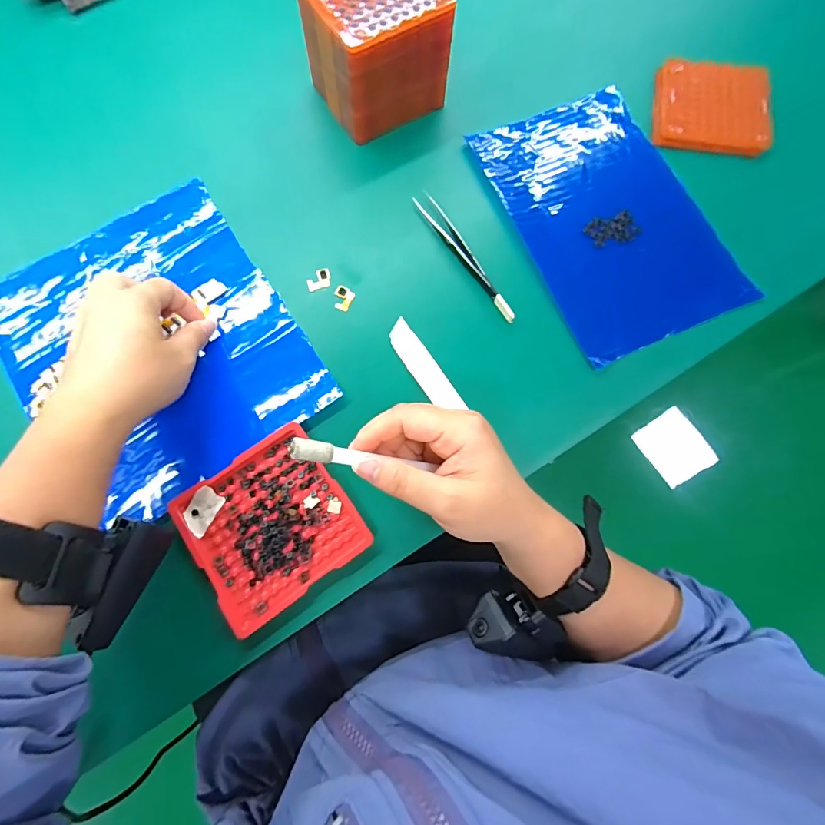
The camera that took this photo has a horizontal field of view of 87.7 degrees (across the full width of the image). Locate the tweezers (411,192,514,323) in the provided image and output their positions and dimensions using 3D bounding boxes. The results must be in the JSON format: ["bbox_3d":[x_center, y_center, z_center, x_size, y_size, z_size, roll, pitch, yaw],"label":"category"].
[{"bbox_3d":[0.039,-0.122,0.331,0.014,0.005,0.128,-29,76,-8],"label":"tweezers"}]

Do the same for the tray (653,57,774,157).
[{"bbox_3d":[0.258,-0.262,0.366,0.092,0.017,0.084,9,74,3],"label":"tray"}]

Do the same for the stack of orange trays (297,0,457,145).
[{"bbox_3d":[-0.027,-0.286,0.342,0.092,0.084,0.086,-33,76,-9],"label":"stack of orange trays"}]

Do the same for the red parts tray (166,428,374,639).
[{"bbox_3d":[-0.093,0.073,0.282,0.098,0.006,0.098,-35,77,-9],"label":"red parts tray"}]

